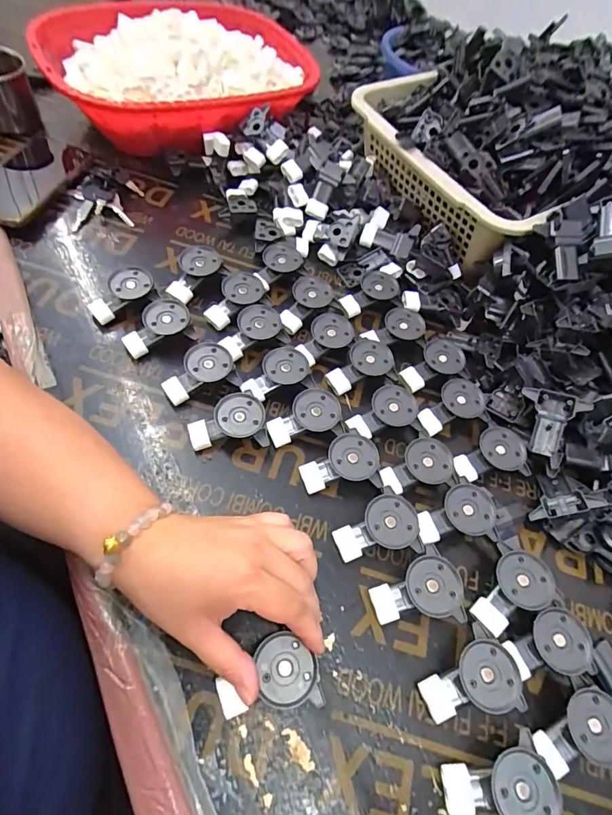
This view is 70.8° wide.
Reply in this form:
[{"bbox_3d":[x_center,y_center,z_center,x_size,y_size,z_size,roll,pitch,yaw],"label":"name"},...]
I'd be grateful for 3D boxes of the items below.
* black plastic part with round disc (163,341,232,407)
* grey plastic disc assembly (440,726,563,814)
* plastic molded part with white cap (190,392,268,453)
[{"bbox_3d":[-0.103,-0.034,0.403,0.070,0.016,0.037,-40,69,-7],"label":"black plastic part with round disc"},{"bbox_3d":[0.125,0.248,0.278,0.067,0.026,0.049,-4,60,-12],"label":"grey plastic disc assembly"},{"bbox_3d":[-0.070,0.015,0.383,0.066,0.030,0.045,-5,60,-12],"label":"plastic molded part with white cap"}]

